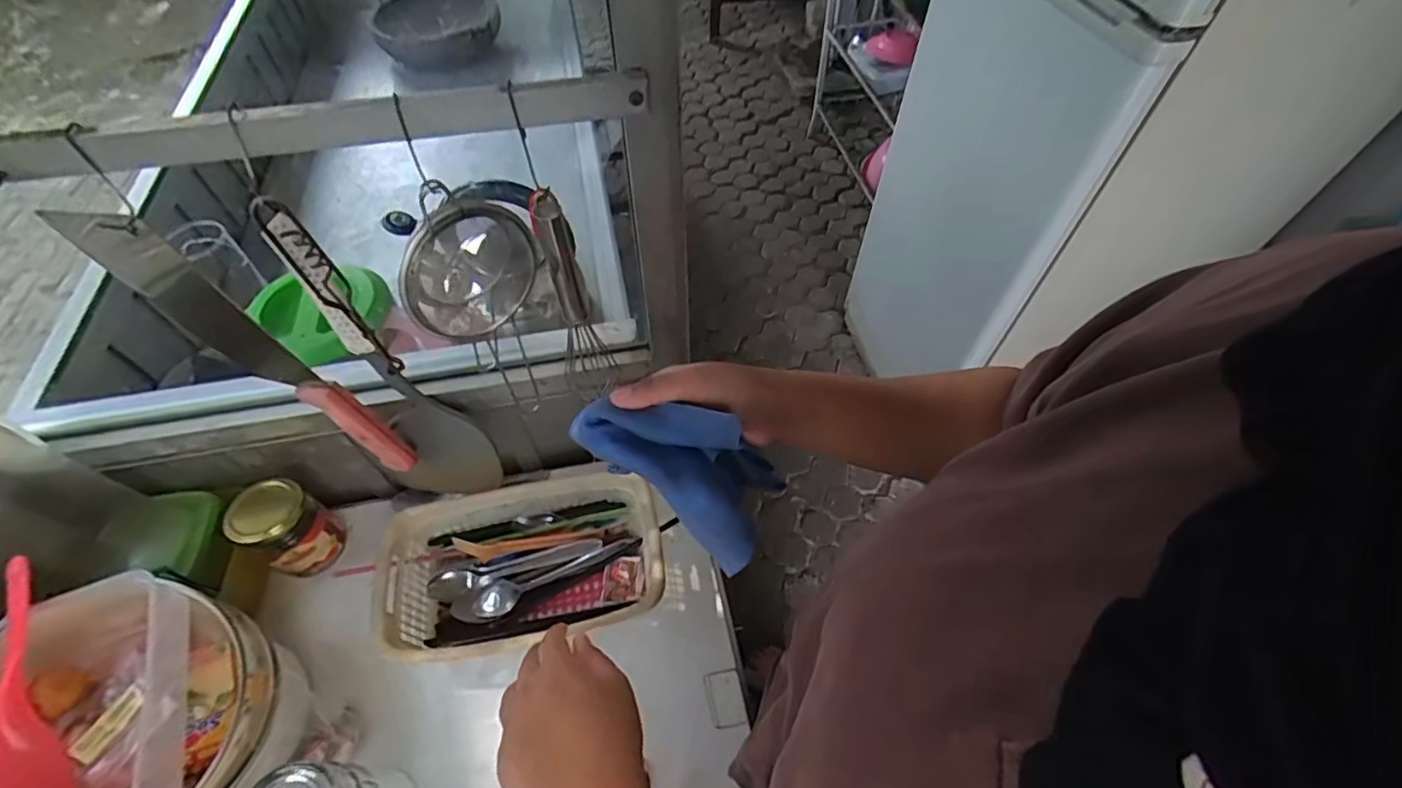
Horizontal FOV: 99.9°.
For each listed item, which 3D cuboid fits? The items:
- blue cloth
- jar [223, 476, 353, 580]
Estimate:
[{"bbox_3d":[-0.016,0.047,0.409,0.132,0.080,0.072,21,59,16],"label":"blue cloth"},{"bbox_3d":[-0.393,0.128,0.565,0.061,0.084,0.063,-1,56,1],"label":"jar"}]

